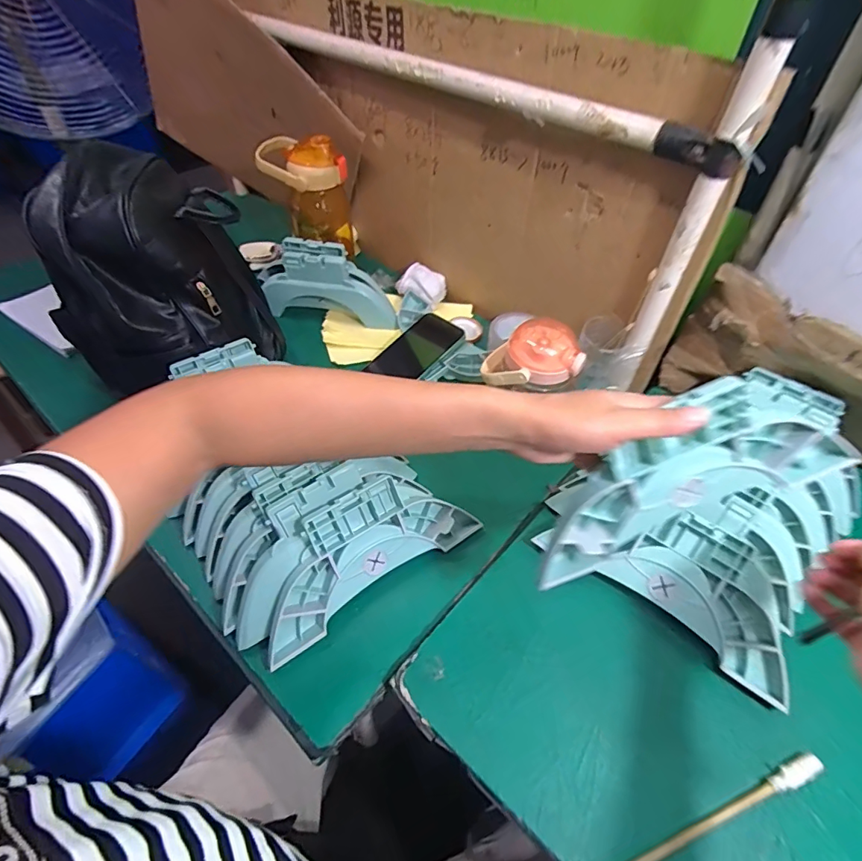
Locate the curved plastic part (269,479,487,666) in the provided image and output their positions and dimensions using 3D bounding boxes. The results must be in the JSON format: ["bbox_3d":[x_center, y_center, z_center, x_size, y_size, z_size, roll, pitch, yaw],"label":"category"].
[{"bbox_3d":[-0.076,0.120,0.506,0.251,0.117,0.042,-31,22,-24],"label":"curved plastic part"}]

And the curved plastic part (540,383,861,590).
[{"bbox_3d":[0.186,0.030,0.364,0.244,0.116,0.035,-26,25,8],"label":"curved plastic part"}]

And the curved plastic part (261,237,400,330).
[{"bbox_3d":[-0.160,-0.238,0.791,0.208,0.108,0.069,9,51,8],"label":"curved plastic part"}]

